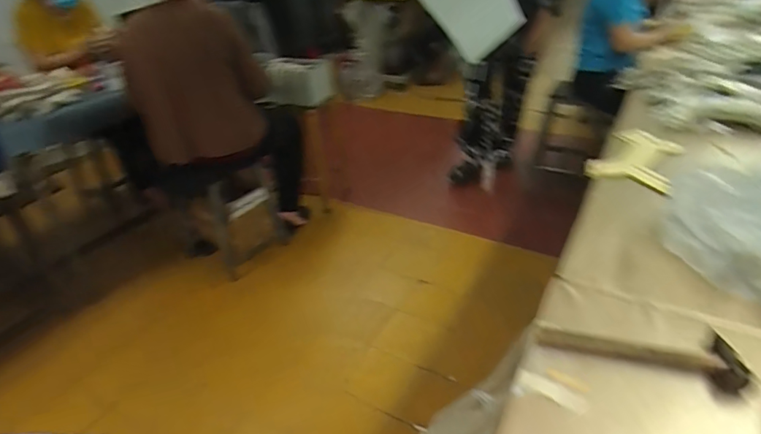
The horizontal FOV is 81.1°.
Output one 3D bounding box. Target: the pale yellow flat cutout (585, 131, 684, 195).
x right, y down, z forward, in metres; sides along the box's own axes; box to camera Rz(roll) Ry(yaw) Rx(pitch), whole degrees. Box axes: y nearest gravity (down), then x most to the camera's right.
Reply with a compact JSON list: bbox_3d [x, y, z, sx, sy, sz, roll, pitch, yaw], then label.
[{"bbox_3d":[0.613,-0.140,1.076,0.177,0.026,0.314,18,39,30],"label":"pale yellow flat cutout"}]

